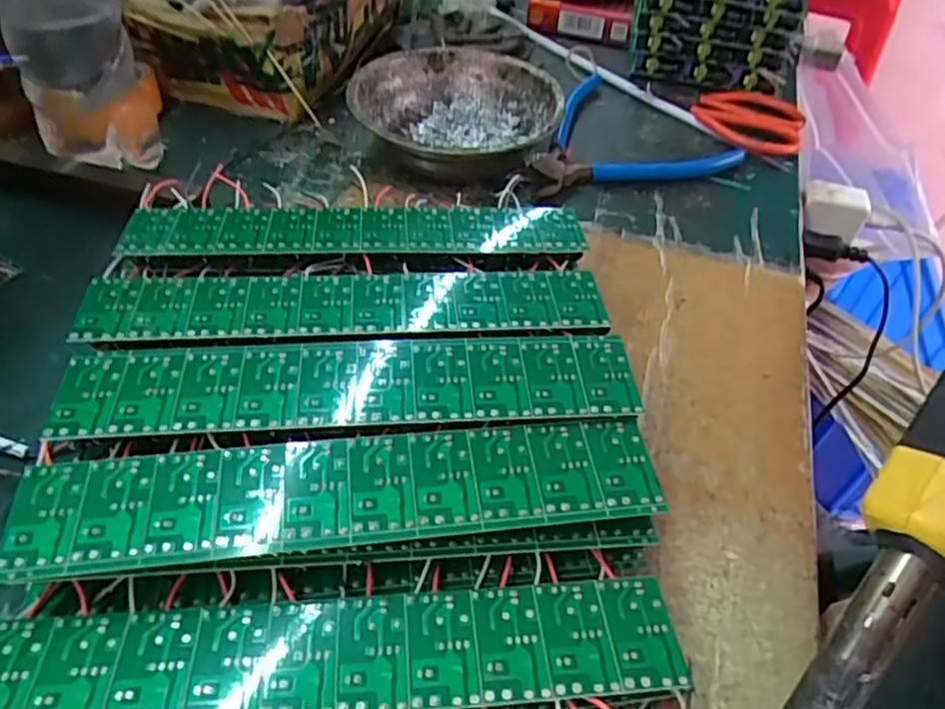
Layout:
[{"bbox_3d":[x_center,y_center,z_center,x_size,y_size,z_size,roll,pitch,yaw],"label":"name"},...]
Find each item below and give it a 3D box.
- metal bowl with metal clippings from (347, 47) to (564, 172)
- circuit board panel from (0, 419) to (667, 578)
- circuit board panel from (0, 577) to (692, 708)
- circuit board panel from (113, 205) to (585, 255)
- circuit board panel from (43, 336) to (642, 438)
[{"bbox_3d":[-0.010,-0.142,0.423,0.119,0.040,0.119,3,47,-3],"label":"metal bowl with metal clippings"},{"bbox_3d":[-0.040,0.043,0.223,0.200,0.004,0.039,-2,47,-7],"label":"circuit board panel"},{"bbox_3d":[-0.039,0.087,0.202,0.199,0.007,0.036,-1,47,-6],"label":"circuit board panel"},{"bbox_3d":[-0.051,-0.059,0.315,0.200,0.006,0.042,-1,47,-6],"label":"circuit board panel"},{"bbox_3d":[-0.042,0.010,0.249,0.198,0.006,0.038,-2,47,-7],"label":"circuit board panel"}]

